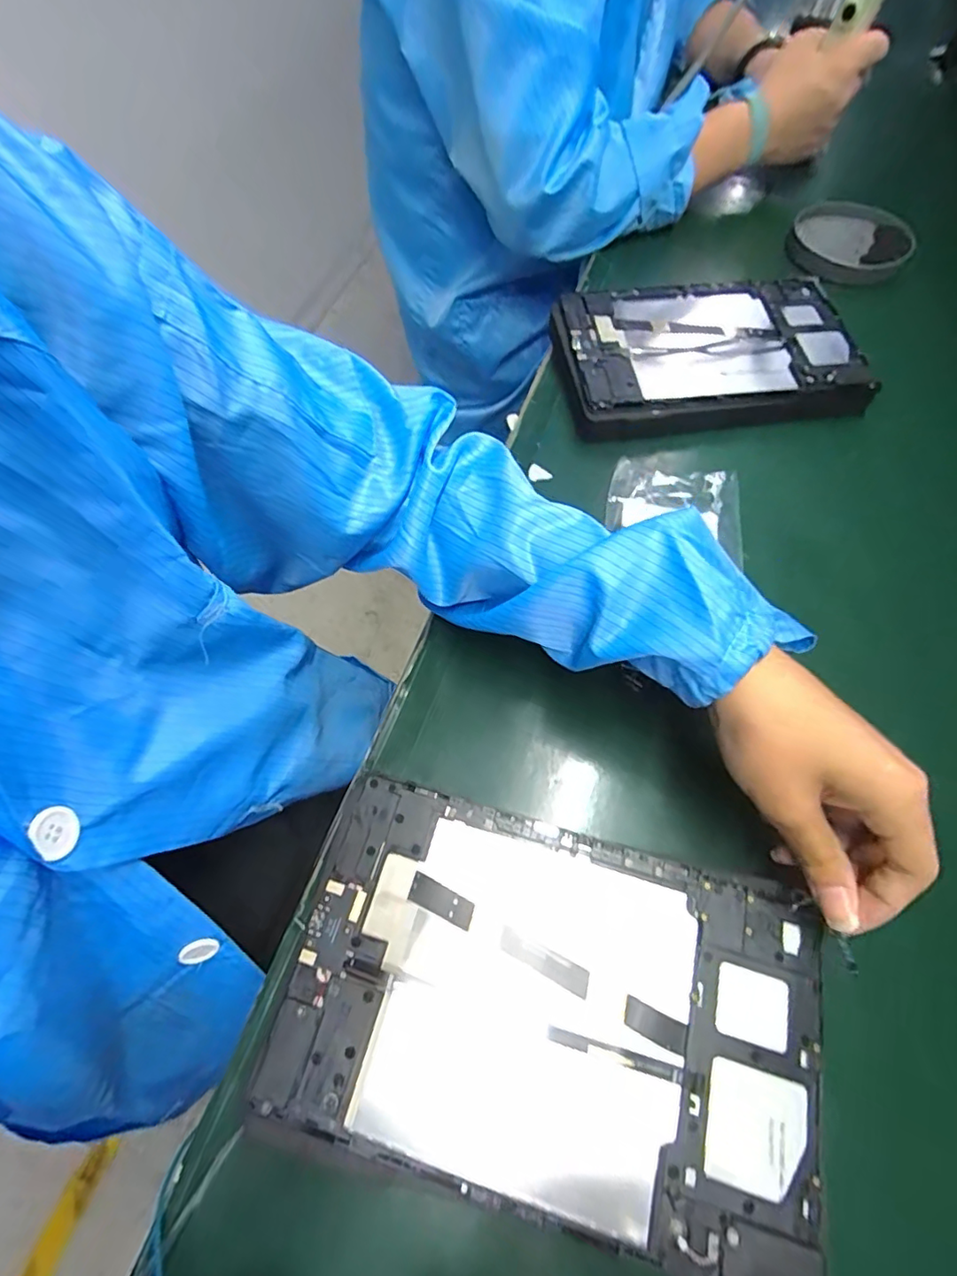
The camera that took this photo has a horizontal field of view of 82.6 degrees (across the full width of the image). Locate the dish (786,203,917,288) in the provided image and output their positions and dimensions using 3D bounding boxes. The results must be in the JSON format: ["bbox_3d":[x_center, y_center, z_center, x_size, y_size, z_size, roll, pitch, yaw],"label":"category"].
[{"bbox_3d":[0.376,-0.401,0.556,0.112,0.026,0.116,1,63,-1],"label":"dish"}]

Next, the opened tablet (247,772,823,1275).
[{"bbox_3d":[0.033,0.168,0.254,0.240,0.005,0.147,15,64,6],"label":"opened tablet"}]

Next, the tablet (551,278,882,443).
[{"bbox_3d":[0.195,-0.250,0.472,0.244,0.026,0.156,-5,63,-4],"label":"tablet"}]

